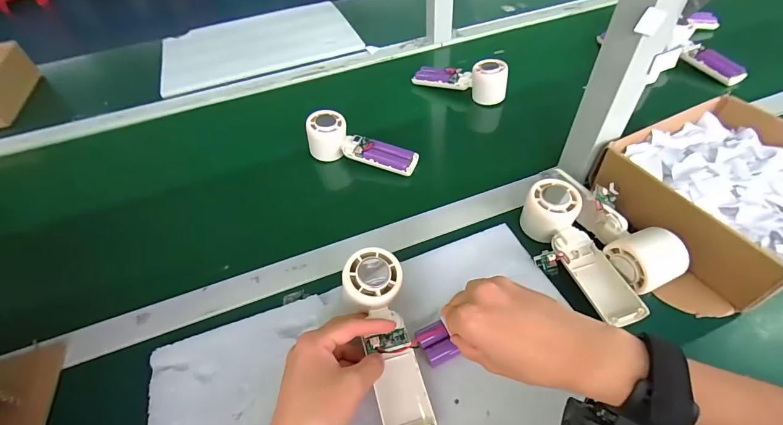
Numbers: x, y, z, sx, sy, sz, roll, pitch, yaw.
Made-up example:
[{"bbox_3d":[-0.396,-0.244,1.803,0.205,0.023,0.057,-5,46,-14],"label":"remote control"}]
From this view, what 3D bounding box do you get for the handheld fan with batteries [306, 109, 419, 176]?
[{"bbox_3d":[-0.042,-0.102,0.536,0.158,0.055,0.047,13,53,15],"label":"handheld fan with batteries"}]

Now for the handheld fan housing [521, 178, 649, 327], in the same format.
[{"bbox_3d":[0.194,0.040,0.394,0.068,0.048,0.162,-13,50,-6],"label":"handheld fan housing"}]

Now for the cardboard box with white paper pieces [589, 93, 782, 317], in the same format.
[{"bbox_3d":[0.372,-0.021,0.422,0.236,0.074,0.205,-21,52,-13],"label":"cardboard box with white paper pieces"}]

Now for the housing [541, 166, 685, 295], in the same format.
[{"bbox_3d":[0.246,0.018,0.404,0.059,0.056,0.139,-17,51,-9],"label":"housing"}]

